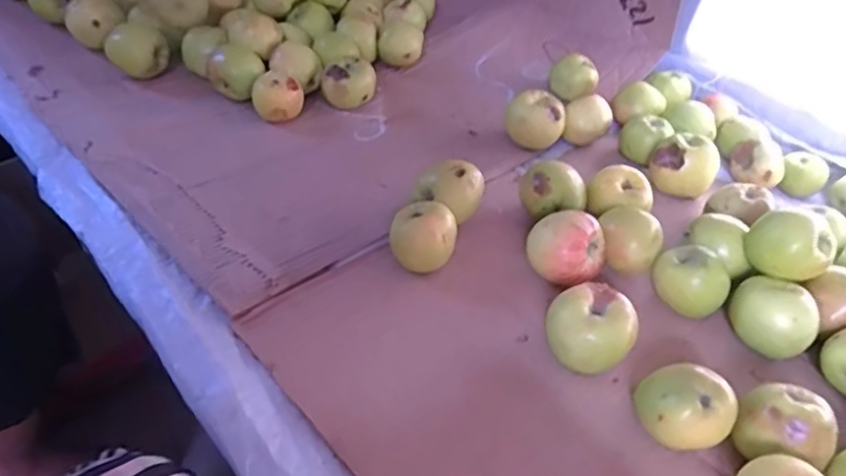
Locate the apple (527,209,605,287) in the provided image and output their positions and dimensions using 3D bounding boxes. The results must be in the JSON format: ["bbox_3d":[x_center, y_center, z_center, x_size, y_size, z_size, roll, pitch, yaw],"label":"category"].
[{"bbox_3d":[0.127,0.014,0.550,0.064,0.062,0.050,19,43,14],"label":"apple"}]

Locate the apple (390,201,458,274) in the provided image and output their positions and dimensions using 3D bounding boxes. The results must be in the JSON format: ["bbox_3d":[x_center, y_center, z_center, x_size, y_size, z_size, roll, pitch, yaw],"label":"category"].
[{"bbox_3d":[0.001,0.002,0.551,0.056,0.051,0.048,8,42,-1],"label":"apple"}]

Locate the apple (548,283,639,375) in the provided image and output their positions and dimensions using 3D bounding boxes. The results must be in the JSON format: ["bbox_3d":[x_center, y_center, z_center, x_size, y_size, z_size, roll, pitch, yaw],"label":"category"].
[{"bbox_3d":[0.130,0.078,0.484,0.064,0.060,0.062,5,42,-5],"label":"apple"}]

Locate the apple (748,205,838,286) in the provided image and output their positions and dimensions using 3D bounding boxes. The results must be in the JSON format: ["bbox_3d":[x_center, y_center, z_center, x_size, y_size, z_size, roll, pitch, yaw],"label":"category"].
[{"bbox_3d":[0.315,0.009,0.527,0.063,0.050,0.054,33,47,24],"label":"apple"}]

